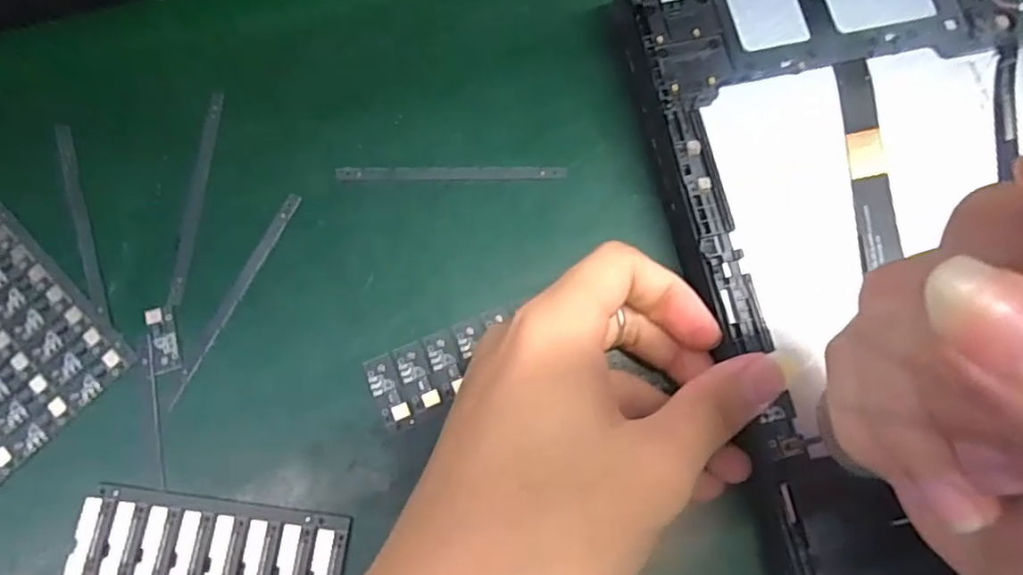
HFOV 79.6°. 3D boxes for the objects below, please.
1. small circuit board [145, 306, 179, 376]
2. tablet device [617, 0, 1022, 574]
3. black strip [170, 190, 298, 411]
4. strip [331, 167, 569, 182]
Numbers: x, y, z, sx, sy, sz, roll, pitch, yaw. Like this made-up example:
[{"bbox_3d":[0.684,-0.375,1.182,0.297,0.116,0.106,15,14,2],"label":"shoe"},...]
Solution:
[{"bbox_3d":[-0.135,0.020,0.236,0.010,0.004,0.025,-16,76,-3],"label":"small circuit board"},{"bbox_3d":[0.137,-0.027,0.222,0.148,0.020,0.242,-10,76,-2],"label":"tablet device"},{"bbox_3d":[-0.109,0.003,0.241,0.007,0.004,0.092,25,78,7],"label":"black strip"},{"bbox_3d":[-0.025,-0.048,0.253,0.094,0.004,0.006,0,76,0],"label":"strip"}]

